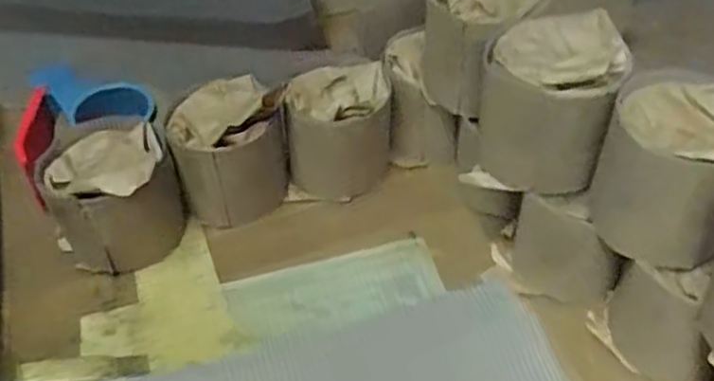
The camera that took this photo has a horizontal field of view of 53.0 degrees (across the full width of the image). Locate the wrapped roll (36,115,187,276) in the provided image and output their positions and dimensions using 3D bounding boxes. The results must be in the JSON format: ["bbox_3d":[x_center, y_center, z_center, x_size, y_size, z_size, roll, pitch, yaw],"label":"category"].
[{"bbox_3d":[-0.210,0.002,0.616,0.106,0.102,0.107,-21,49,-17],"label":"wrapped roll"}]

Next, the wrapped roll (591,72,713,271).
[{"bbox_3d":[0.214,-0.017,0.486,0.088,0.103,0.083,-1,46,1],"label":"wrapped roll"}]

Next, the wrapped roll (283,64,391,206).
[{"bbox_3d":[-0.016,-0.054,0.658,0.092,0.094,0.080,-2,46,0],"label":"wrapped roll"}]

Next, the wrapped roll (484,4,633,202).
[{"bbox_3d":[0.141,-0.067,0.531,0.094,0.110,0.088,9,47,11],"label":"wrapped roll"}]

